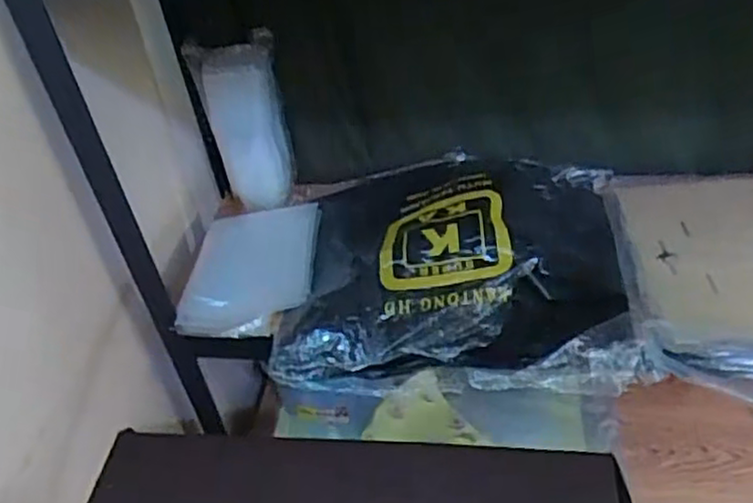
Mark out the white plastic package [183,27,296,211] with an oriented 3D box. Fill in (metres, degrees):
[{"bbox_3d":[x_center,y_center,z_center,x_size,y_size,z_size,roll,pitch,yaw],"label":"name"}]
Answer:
[{"bbox_3d":[-0.168,-0.164,0.923,0.101,0.210,0.061,-14,40,-8],"label":"white plastic package"}]

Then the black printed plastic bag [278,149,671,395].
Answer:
[{"bbox_3d":[0.095,0.011,0.836,0.385,0.089,0.339,0,40,9],"label":"black printed plastic bag"}]

